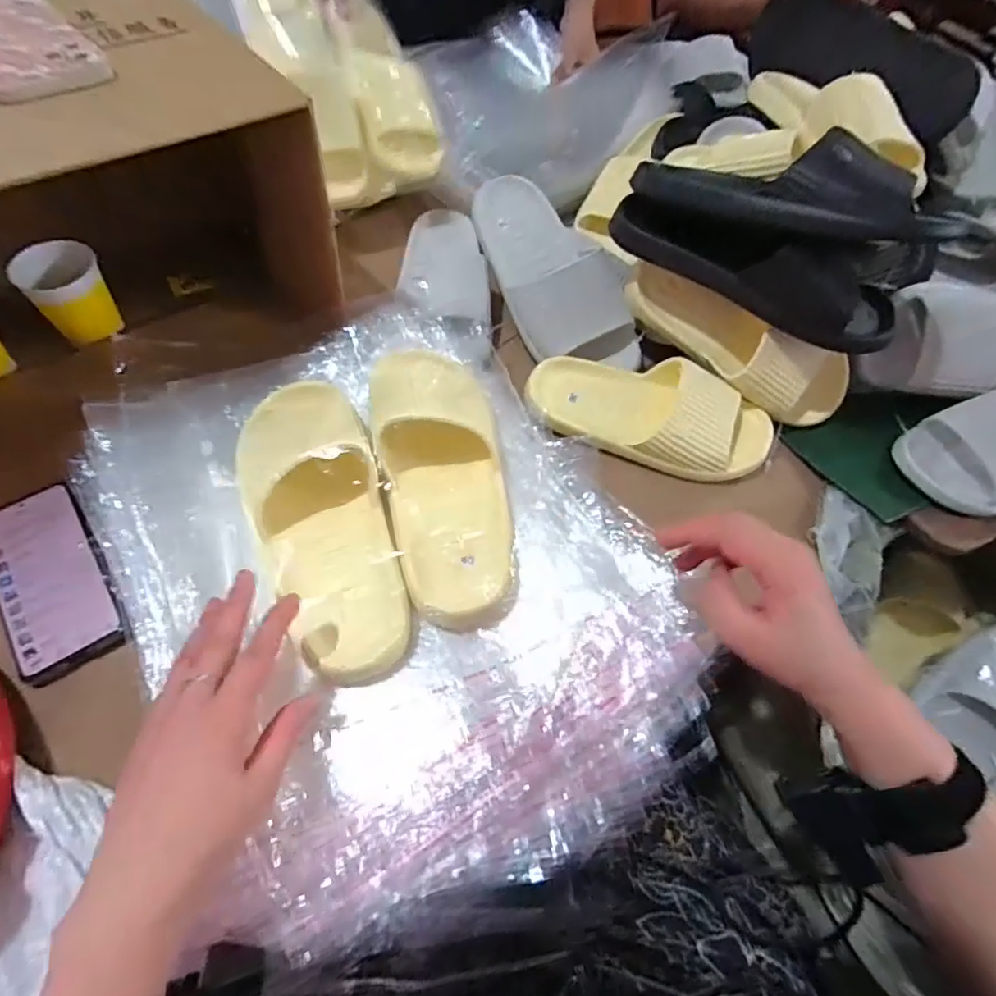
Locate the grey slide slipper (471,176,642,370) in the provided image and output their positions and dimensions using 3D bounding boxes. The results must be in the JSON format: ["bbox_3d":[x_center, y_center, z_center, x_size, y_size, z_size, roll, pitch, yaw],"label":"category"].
[{"bbox_3d":[0.058,-0.245,0.615,0.113,0.054,0.253,-25,79,5],"label":"grey slide slipper"}]

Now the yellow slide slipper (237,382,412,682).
[{"bbox_3d":[-0.135,0.005,0.421,0.096,0.057,0.252,-17,62,-13],"label":"yellow slide slipper"}]

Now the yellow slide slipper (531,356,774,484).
[{"bbox_3d":[0.152,-0.086,0.554,0.243,0.060,0.092,13,60,4],"label":"yellow slide slipper"}]

